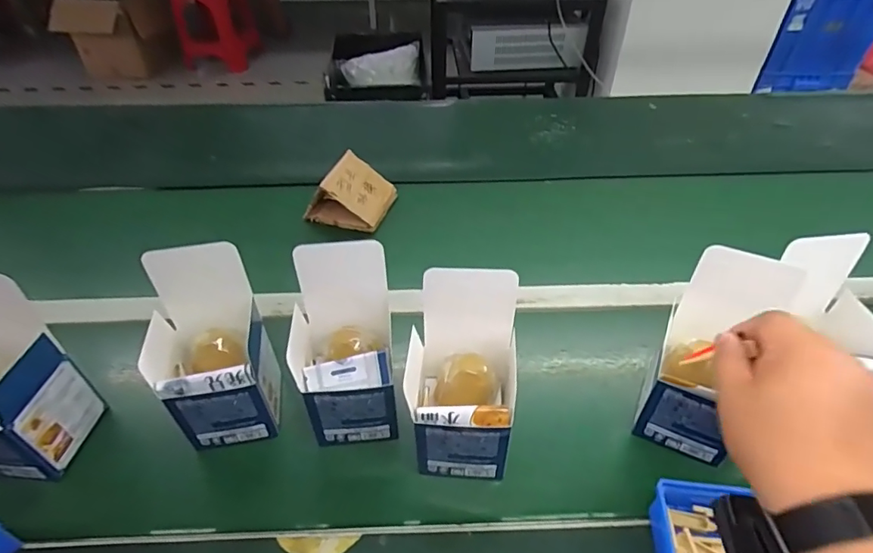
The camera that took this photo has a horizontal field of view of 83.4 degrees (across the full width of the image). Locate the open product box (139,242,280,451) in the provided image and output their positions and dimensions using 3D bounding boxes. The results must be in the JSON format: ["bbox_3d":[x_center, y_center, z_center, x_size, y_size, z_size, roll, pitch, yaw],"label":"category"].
[{"bbox_3d":[-0.210,0.070,0.460,0.097,0.172,0.094,-8,43,-9],"label":"open product box"}]

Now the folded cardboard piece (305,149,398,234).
[{"bbox_3d":[-0.130,-0.132,0.752,0.102,0.074,0.103,16,45,17],"label":"folded cardboard piece"}]

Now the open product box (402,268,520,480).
[{"bbox_3d":[0.022,0.093,0.440,0.098,0.182,0.100,4,43,5],"label":"open product box"}]

